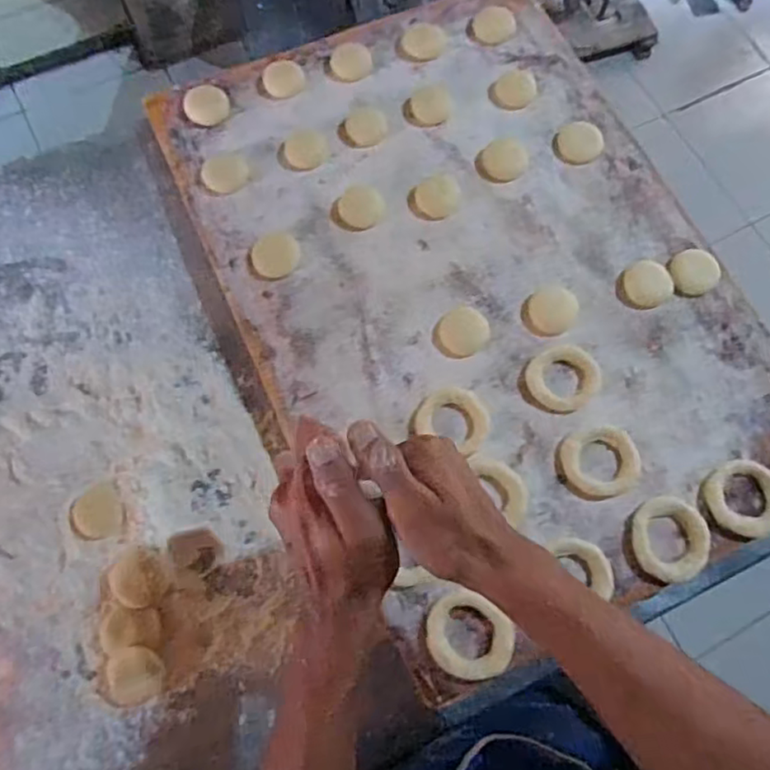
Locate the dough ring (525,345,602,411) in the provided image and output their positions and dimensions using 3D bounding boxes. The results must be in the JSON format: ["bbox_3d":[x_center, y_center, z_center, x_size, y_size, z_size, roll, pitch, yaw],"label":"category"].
[{"bbox_3d":[0.150,-0.006,0.531,0.059,0.007,0.055,1,71,-2],"label":"dough ring"}]

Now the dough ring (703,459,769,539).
[{"bbox_3d":[0.286,0.089,0.499,0.062,0.013,0.059,1,71,-2],"label":"dough ring"}]

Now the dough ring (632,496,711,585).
[{"bbox_3d":[0.220,0.118,0.489,0.056,0.014,0.064,13,71,2],"label":"dough ring"}]

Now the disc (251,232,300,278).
[{"bbox_3d":[-0.097,-0.117,0.567,0.042,0.004,0.043,1,71,-2],"label":"disc"}]

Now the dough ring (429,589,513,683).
[{"bbox_3d":[0.063,0.184,0.466,0.063,0.008,0.059,1,71,-2],"label":"dough ring"}]

